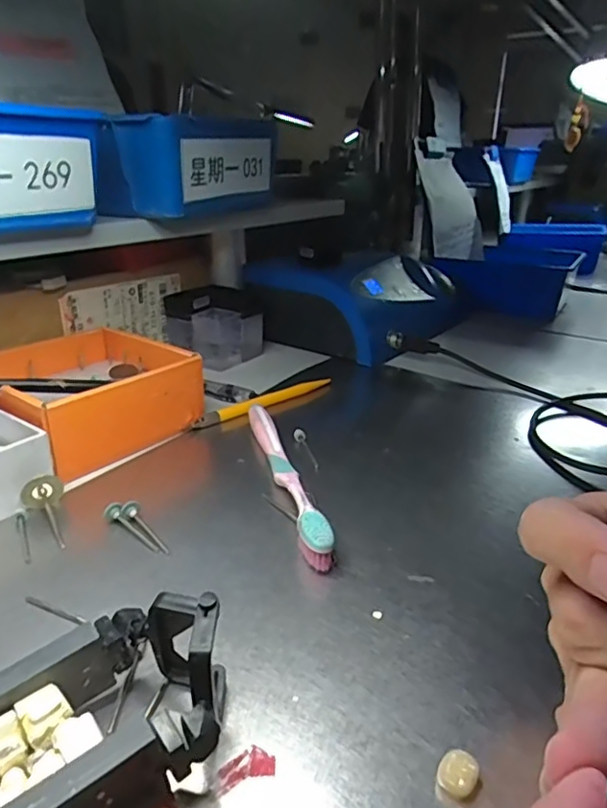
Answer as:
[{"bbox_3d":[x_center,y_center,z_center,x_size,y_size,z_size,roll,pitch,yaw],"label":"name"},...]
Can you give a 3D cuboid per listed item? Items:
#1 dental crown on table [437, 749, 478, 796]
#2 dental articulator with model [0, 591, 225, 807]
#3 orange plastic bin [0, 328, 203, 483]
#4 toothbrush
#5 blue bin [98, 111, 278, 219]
[{"bbox_3d":[0.048,0.114,0.174,0.011,0.008,0.012,1,24,0],"label":"dental crown on table"},{"bbox_3d":[-0.067,0.097,0.166,0.092,0.044,0.057,-15,28,-32],"label":"dental articulator with model"},{"bbox_3d":[-0.157,-0.012,0.396,0.130,0.045,0.125,17,28,32],"label":"orange plastic bin"},{"bbox_3d":[-0.013,0.035,0.332,0.016,0.019,0.176,-5,27,-13],"label":"toothbrush"},{"bbox_3d":[-0.084,-0.184,0.434,0.064,0.065,0.141,13,26,26],"label":"blue bin"}]

